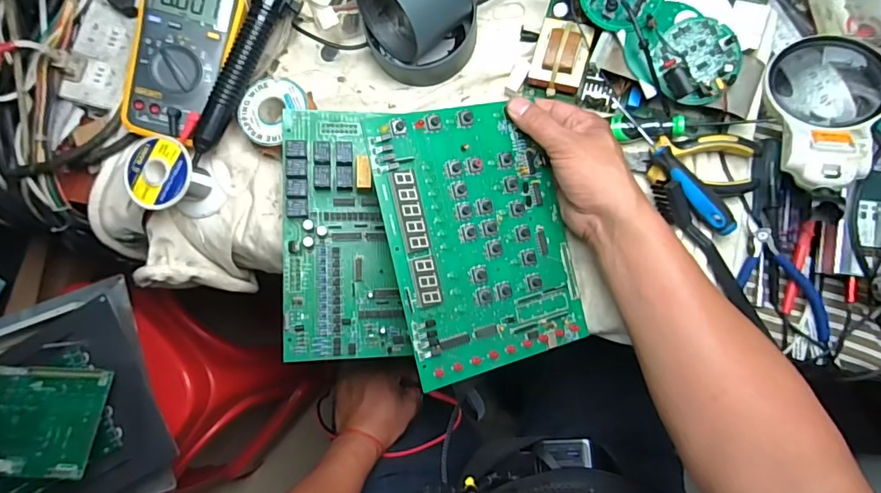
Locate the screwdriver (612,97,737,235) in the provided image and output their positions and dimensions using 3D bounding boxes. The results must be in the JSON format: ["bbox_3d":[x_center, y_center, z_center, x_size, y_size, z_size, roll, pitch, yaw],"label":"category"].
[{"bbox_3d":[0.201,-0.072,0.429,0.020,0.016,0.151,-36,82,0],"label":"screwdriver"}]

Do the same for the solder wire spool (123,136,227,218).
[{"bbox_3d":[-0.245,-0.061,0.463,0.058,0.068,0.061,-1,83,4],"label":"solder wire spool"}]

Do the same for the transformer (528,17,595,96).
[{"bbox_3d":[0.112,-0.176,0.461,0.048,0.038,0.061,15,85,6],"label":"transformer"}]

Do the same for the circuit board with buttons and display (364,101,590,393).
[{"bbox_3d":[0.035,-0.009,0.407,0.153,0.009,0.214,-14,91,-20],"label":"circuit board with buttons and display"}]

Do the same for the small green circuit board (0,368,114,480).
[{"bbox_3d":[-0.497,0.203,0.572,0.202,0.011,0.116,2,65,-1],"label":"small green circuit board"}]

